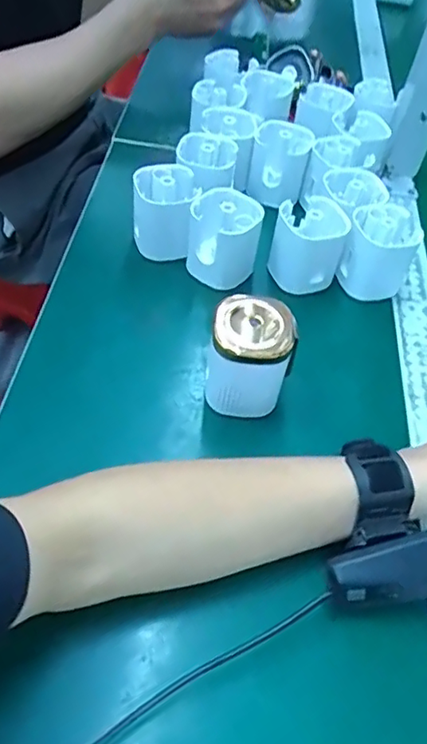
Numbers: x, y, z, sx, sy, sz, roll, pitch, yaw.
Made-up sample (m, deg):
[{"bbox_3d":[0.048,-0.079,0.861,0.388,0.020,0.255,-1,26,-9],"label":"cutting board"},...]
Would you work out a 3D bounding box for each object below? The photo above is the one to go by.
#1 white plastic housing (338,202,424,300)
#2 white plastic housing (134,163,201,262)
[{"bbox_3d":[0.148,-0.106,0.510,0.061,0.065,0.057,18,50,10],"label":"white plastic housing"},{"bbox_3d":[-0.041,-0.141,0.513,0.054,0.075,0.049,9,49,2],"label":"white plastic housing"}]

